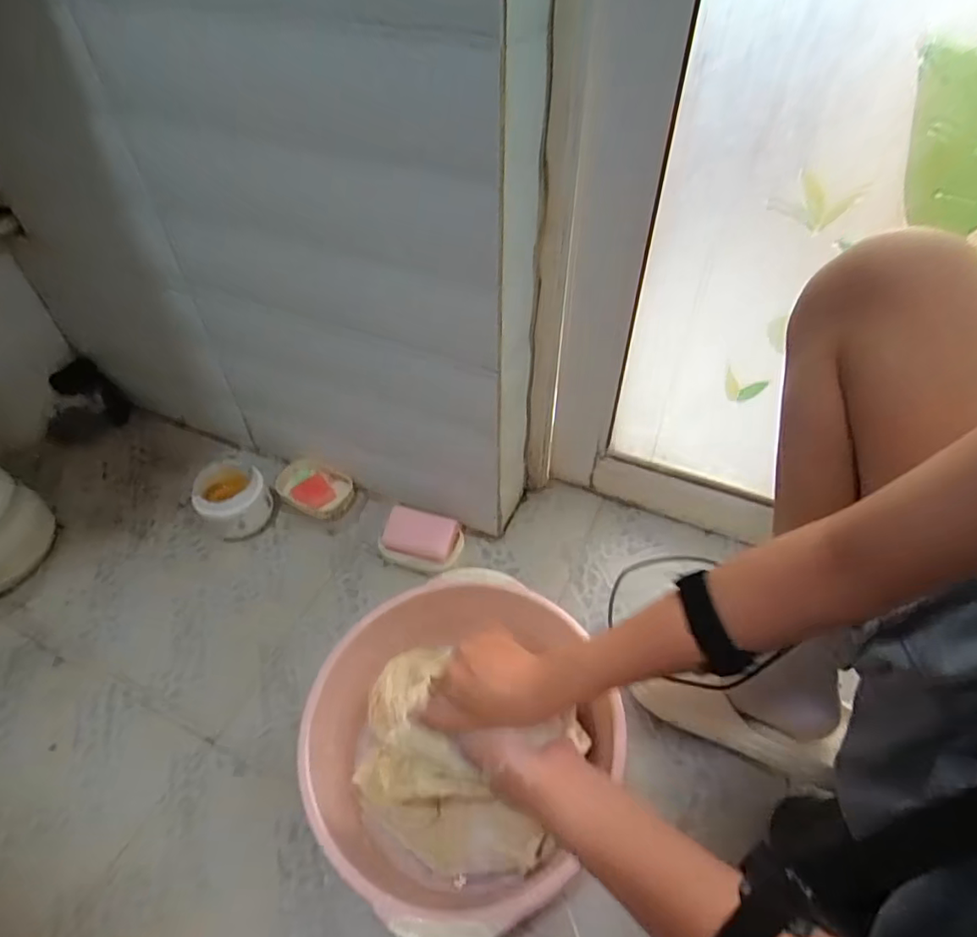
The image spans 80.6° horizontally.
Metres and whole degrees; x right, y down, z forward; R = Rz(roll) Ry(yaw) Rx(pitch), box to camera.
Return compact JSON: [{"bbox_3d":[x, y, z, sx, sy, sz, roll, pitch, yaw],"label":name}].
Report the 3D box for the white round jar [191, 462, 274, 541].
[{"bbox_3d":[-0.382,0.053,0.870,0.099,0.087,0.097,-35,54,-27],"label":"white round jar"}]

